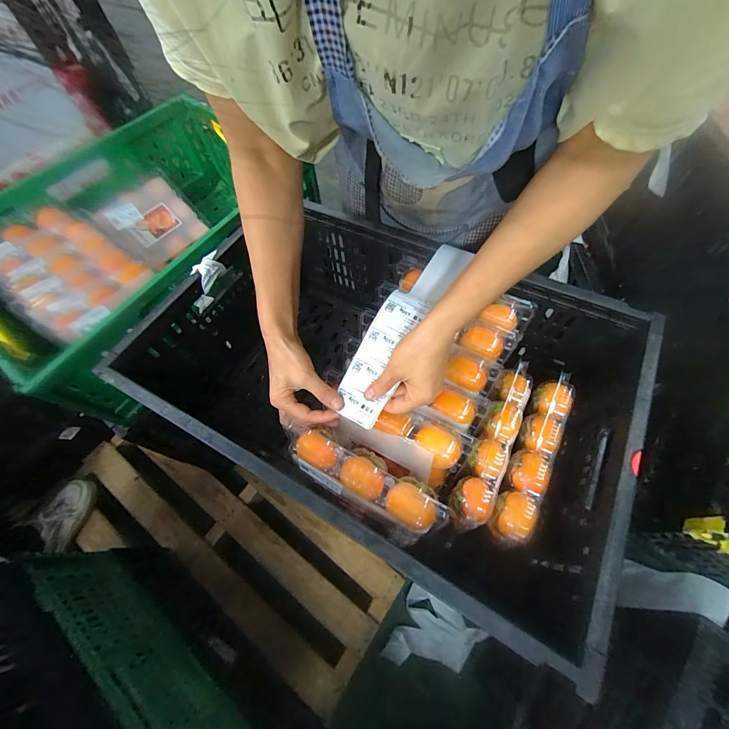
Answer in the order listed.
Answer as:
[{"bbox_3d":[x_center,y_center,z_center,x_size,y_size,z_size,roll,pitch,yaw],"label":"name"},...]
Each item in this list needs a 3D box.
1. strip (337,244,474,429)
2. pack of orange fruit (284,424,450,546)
[{"bbox_3d":[0.051,-0.056,0.410,0.066,0.039,0.279,28,70,17],"label":"strip"},{"bbox_3d":[-0.005,0.131,0.372,0.197,0.049,0.072,26,66,16],"label":"pack of orange fruit"}]

